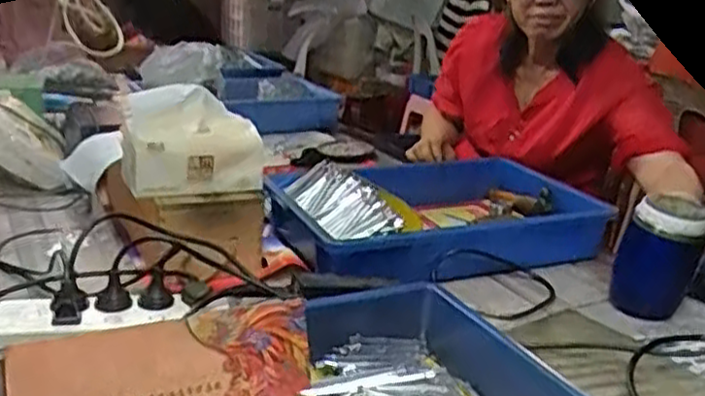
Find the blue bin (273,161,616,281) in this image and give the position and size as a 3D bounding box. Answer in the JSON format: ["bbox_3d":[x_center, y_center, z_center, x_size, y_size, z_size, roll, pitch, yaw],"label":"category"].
[{"bbox_3d":[0.111,0.010,1.034,0.411,0.079,0.263,-4,20,-23],"label":"blue bin"}]

